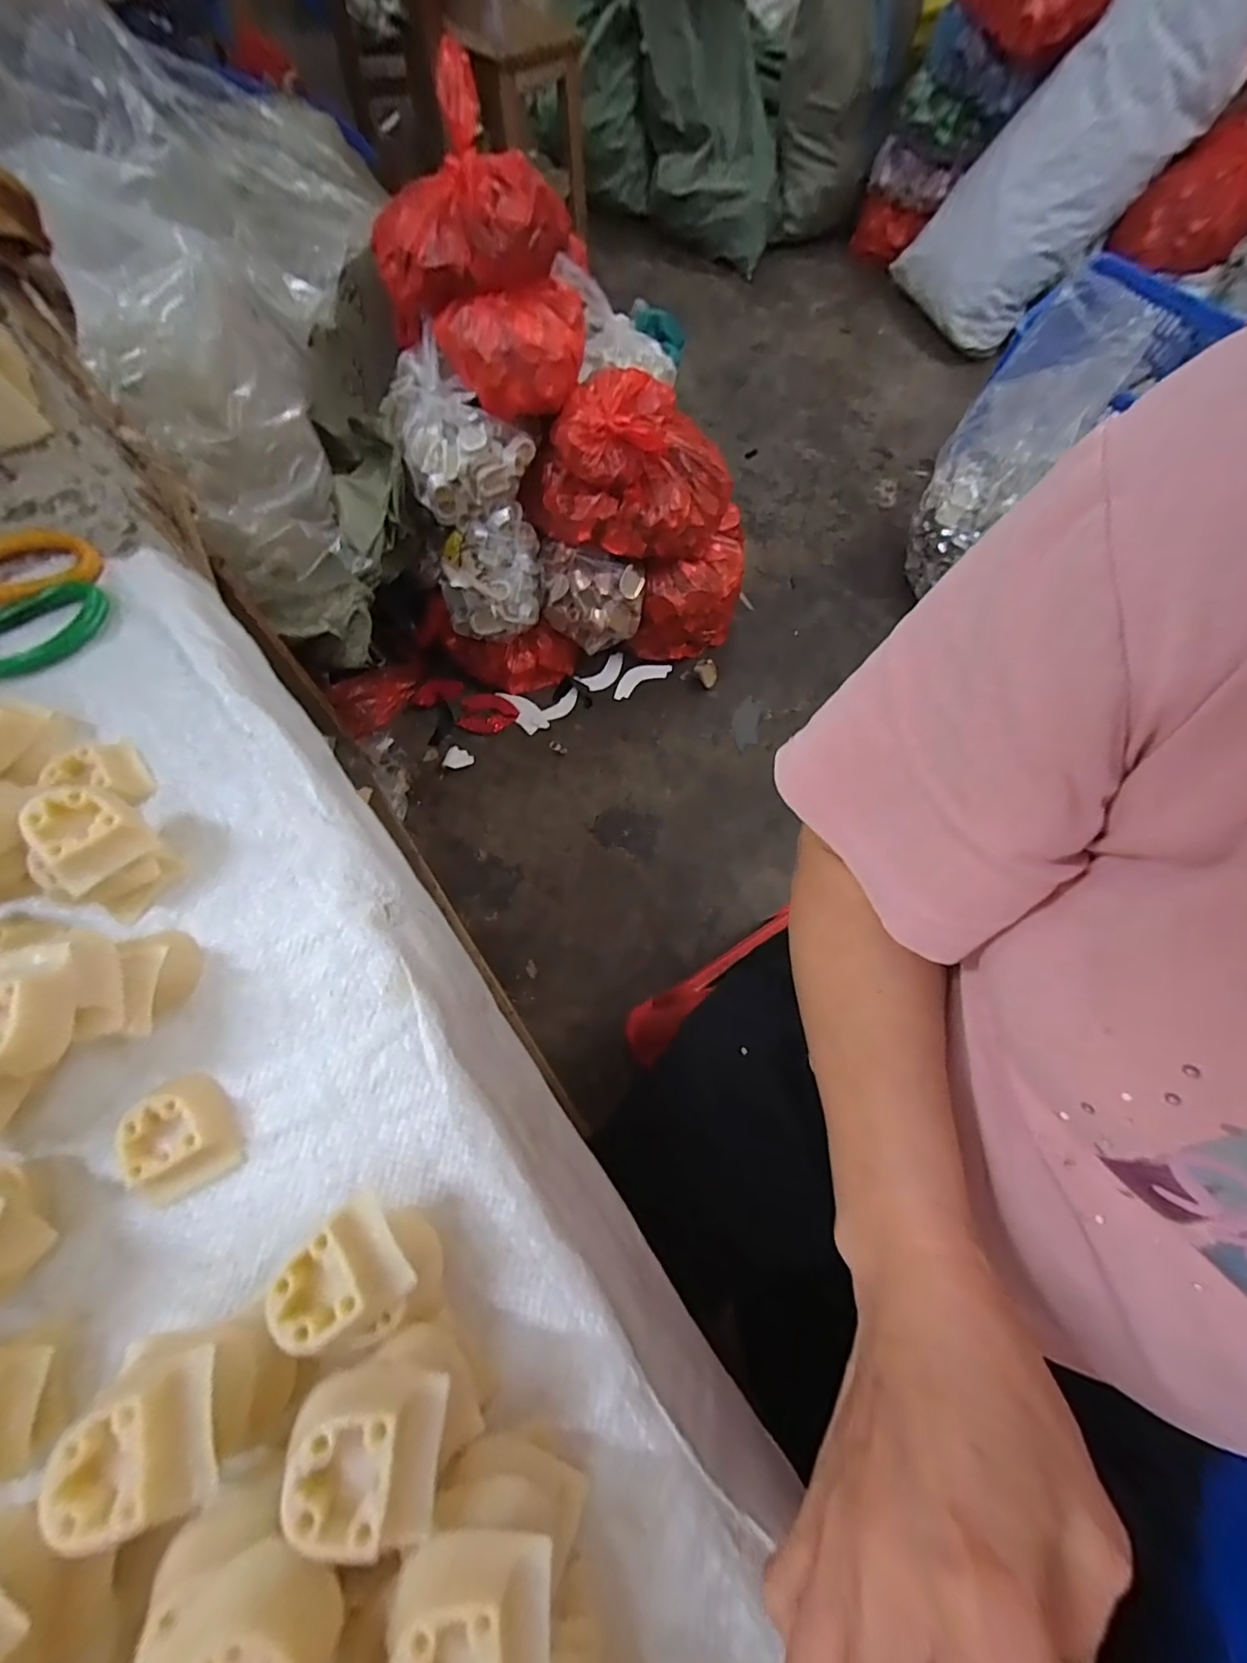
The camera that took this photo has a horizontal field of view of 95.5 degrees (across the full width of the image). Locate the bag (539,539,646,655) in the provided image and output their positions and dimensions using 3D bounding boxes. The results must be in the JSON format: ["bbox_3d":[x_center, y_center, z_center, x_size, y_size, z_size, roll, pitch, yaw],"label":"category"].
[{"bbox_3d":[-0.062,-0.429,1.052,0.191,0.149,0.121,9,69,1],"label":"bag"}]

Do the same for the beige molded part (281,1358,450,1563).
[{"bbox_3d":[-0.079,0.189,0.170,0.043,0.019,0.037,3,69,-1],"label":"beige molded part"}]

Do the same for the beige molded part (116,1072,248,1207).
[{"bbox_3d":[-0.188,0.128,0.239,0.038,0.017,0.045,-25,72,-11],"label":"beige molded part"}]

